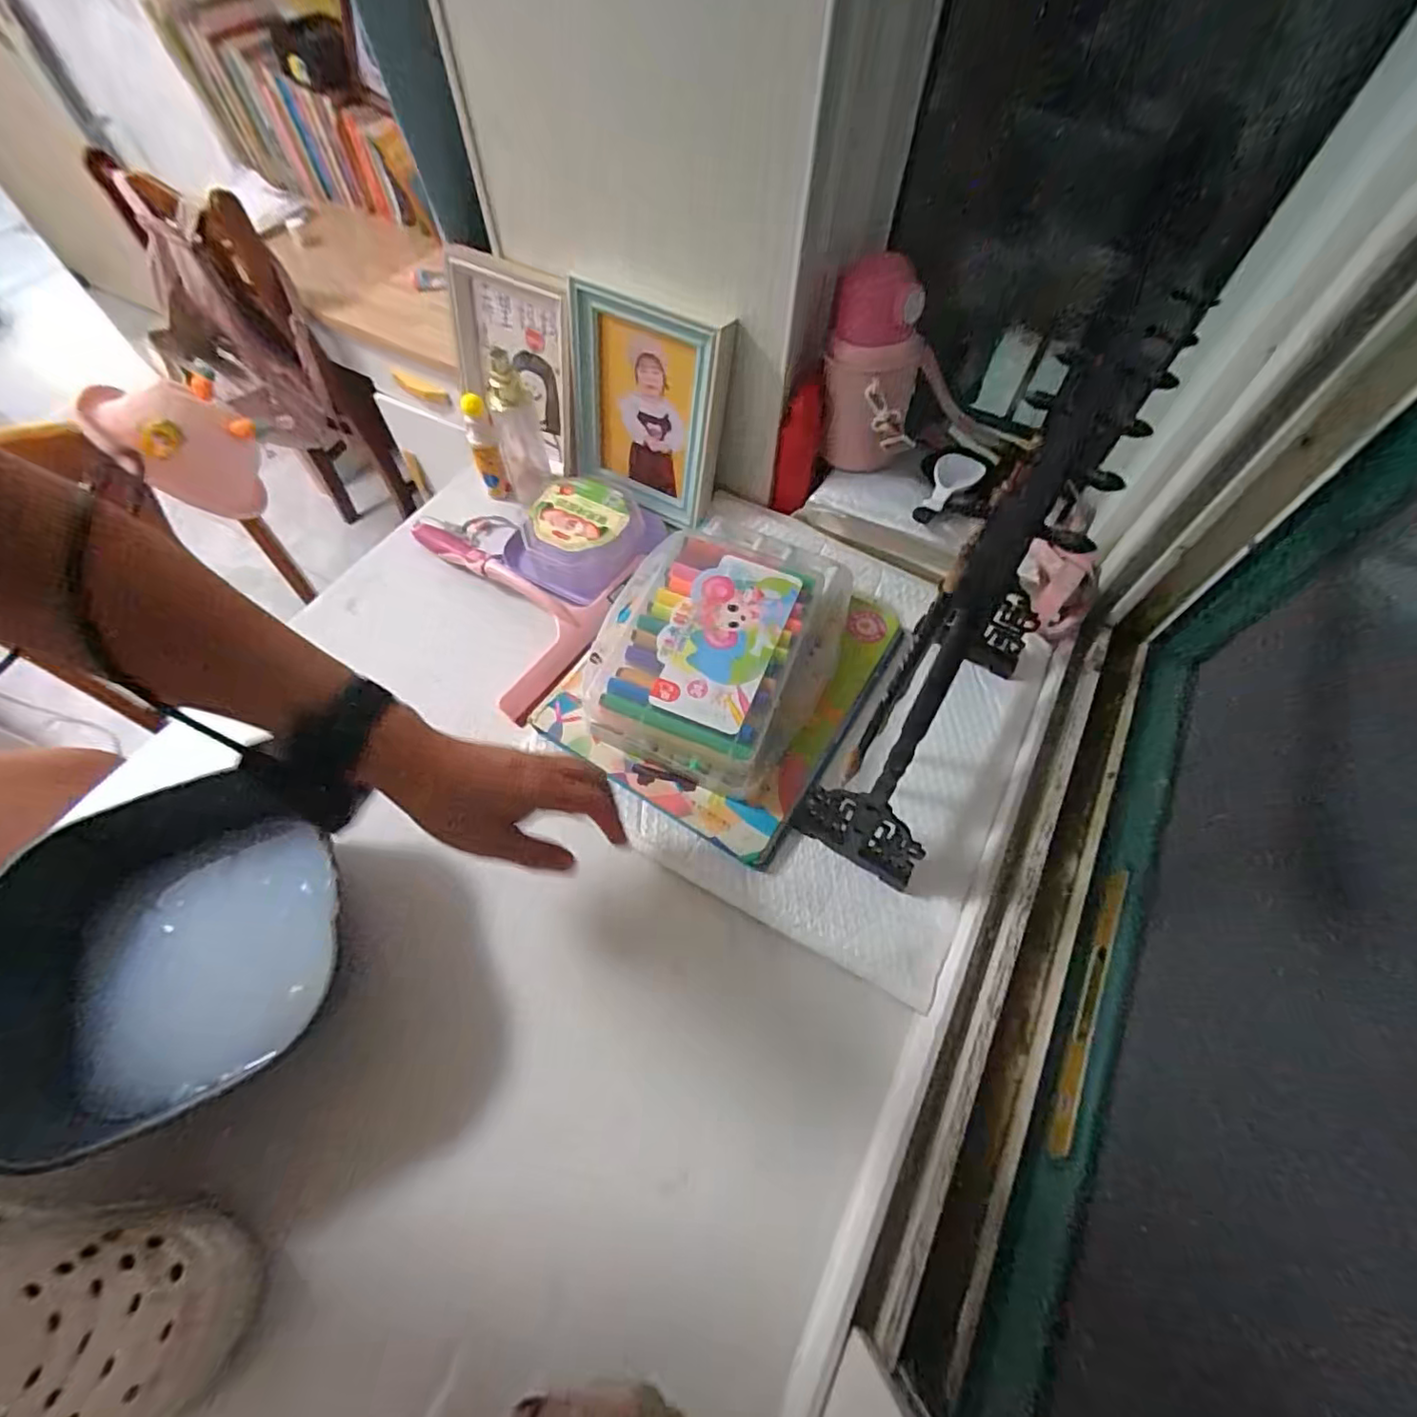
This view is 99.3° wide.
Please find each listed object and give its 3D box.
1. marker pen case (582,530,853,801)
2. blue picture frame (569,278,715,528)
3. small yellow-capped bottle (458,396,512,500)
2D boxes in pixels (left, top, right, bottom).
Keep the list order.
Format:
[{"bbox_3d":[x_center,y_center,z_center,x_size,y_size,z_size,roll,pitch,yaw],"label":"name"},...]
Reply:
[{"bbox_3d":[0.018,-0.064,0.537,0.188,0.067,0.260,22,62,11],"label":"marker pen case"},{"bbox_3d":[-0.074,-0.299,0.605,0.155,0.192,0.022,29,56,12],"label":"blue picture frame"},{"bbox_3d":[-0.236,-0.276,0.635,0.026,0.108,0.023,-24,63,-14],"label":"small yellow-capped bottle"}]

